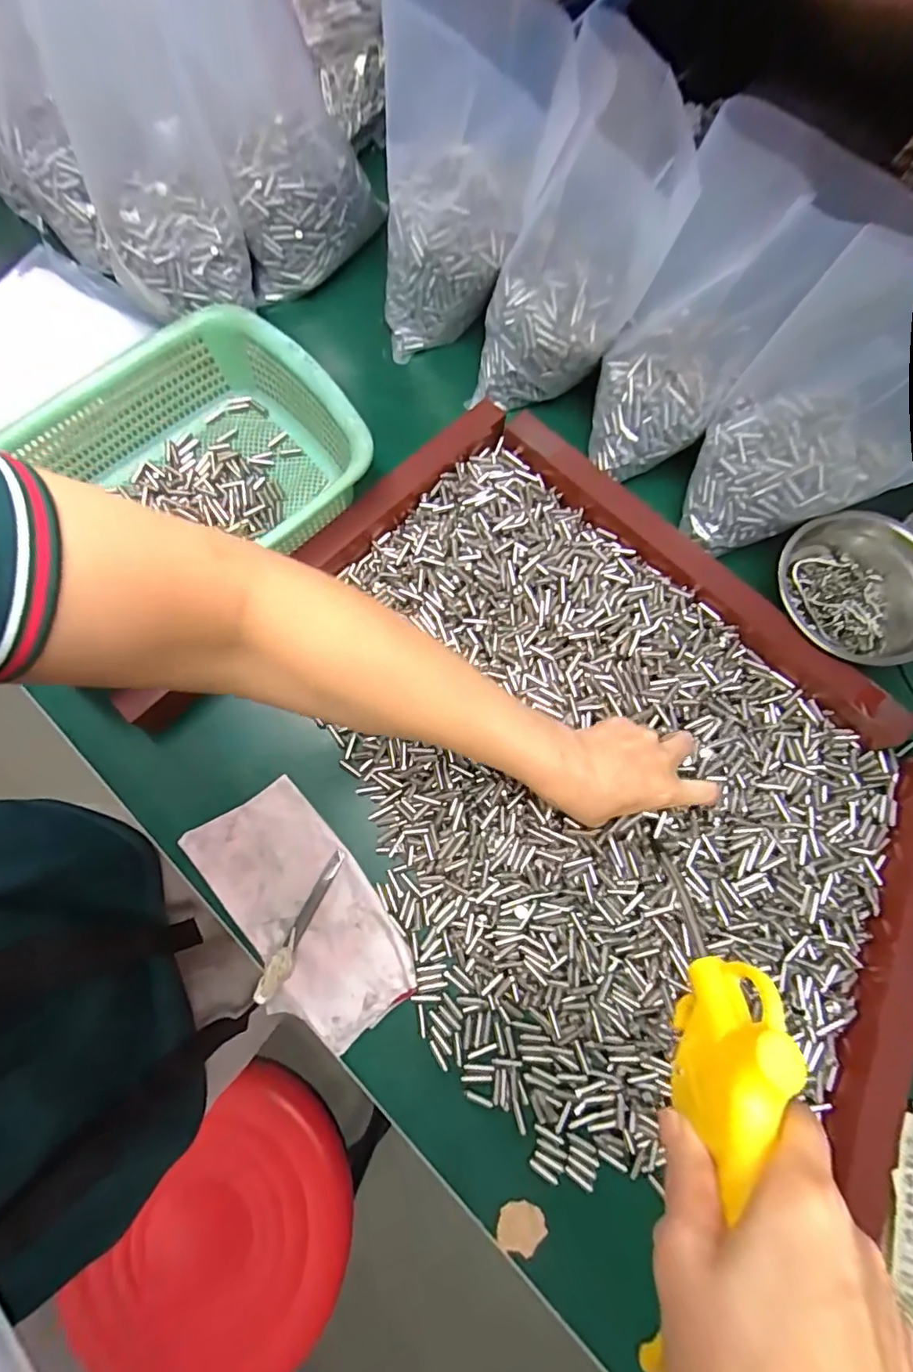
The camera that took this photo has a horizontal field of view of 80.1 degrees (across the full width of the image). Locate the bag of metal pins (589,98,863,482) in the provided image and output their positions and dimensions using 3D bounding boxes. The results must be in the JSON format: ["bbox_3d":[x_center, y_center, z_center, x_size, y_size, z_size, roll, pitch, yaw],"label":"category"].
[{"bbox_3d":[0.172,-0.253,0.401,0.114,0.186,0.098,25,78,7],"label":"bag of metal pins"}]

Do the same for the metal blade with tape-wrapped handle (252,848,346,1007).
[{"bbox_3d":[-0.112,0.174,0.395,0.015,0.015,0.109,28,79,8],"label":"metal blade with tape-wrapped handle"}]

